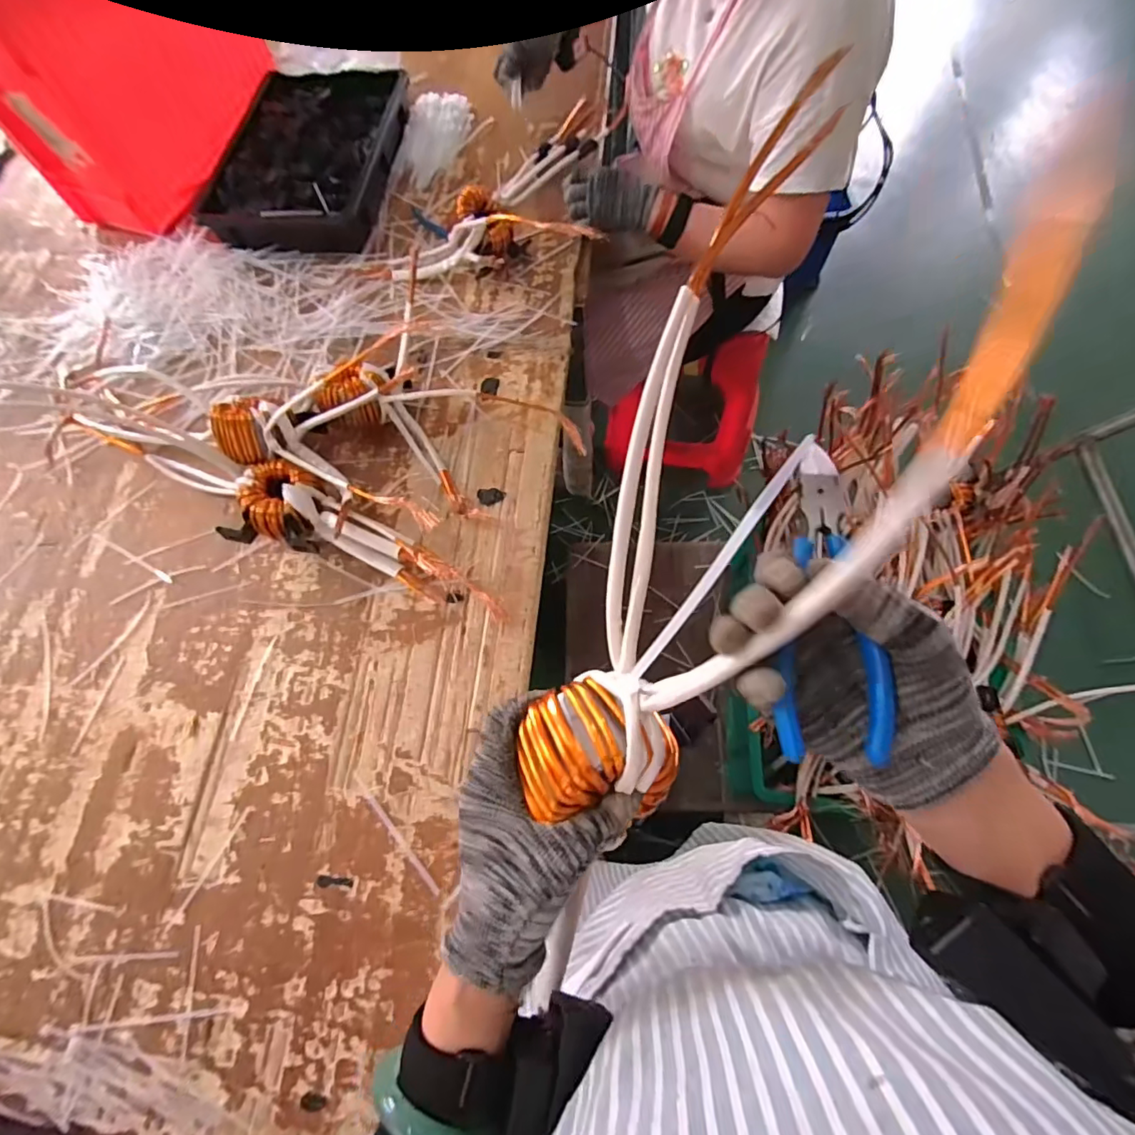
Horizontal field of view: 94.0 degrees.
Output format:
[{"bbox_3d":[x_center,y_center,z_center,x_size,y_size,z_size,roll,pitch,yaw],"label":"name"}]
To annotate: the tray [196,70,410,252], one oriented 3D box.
[{"bbox_3d":[-0.390,-0.663,0.830,0.242,0.057,0.395,5,68,5],"label":"tray"}]

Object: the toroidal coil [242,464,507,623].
[{"bbox_3d":[-0.214,-0.019,0.568,0.302,0.062,0.079,27,72,13],"label":"toroidal coil"}]

